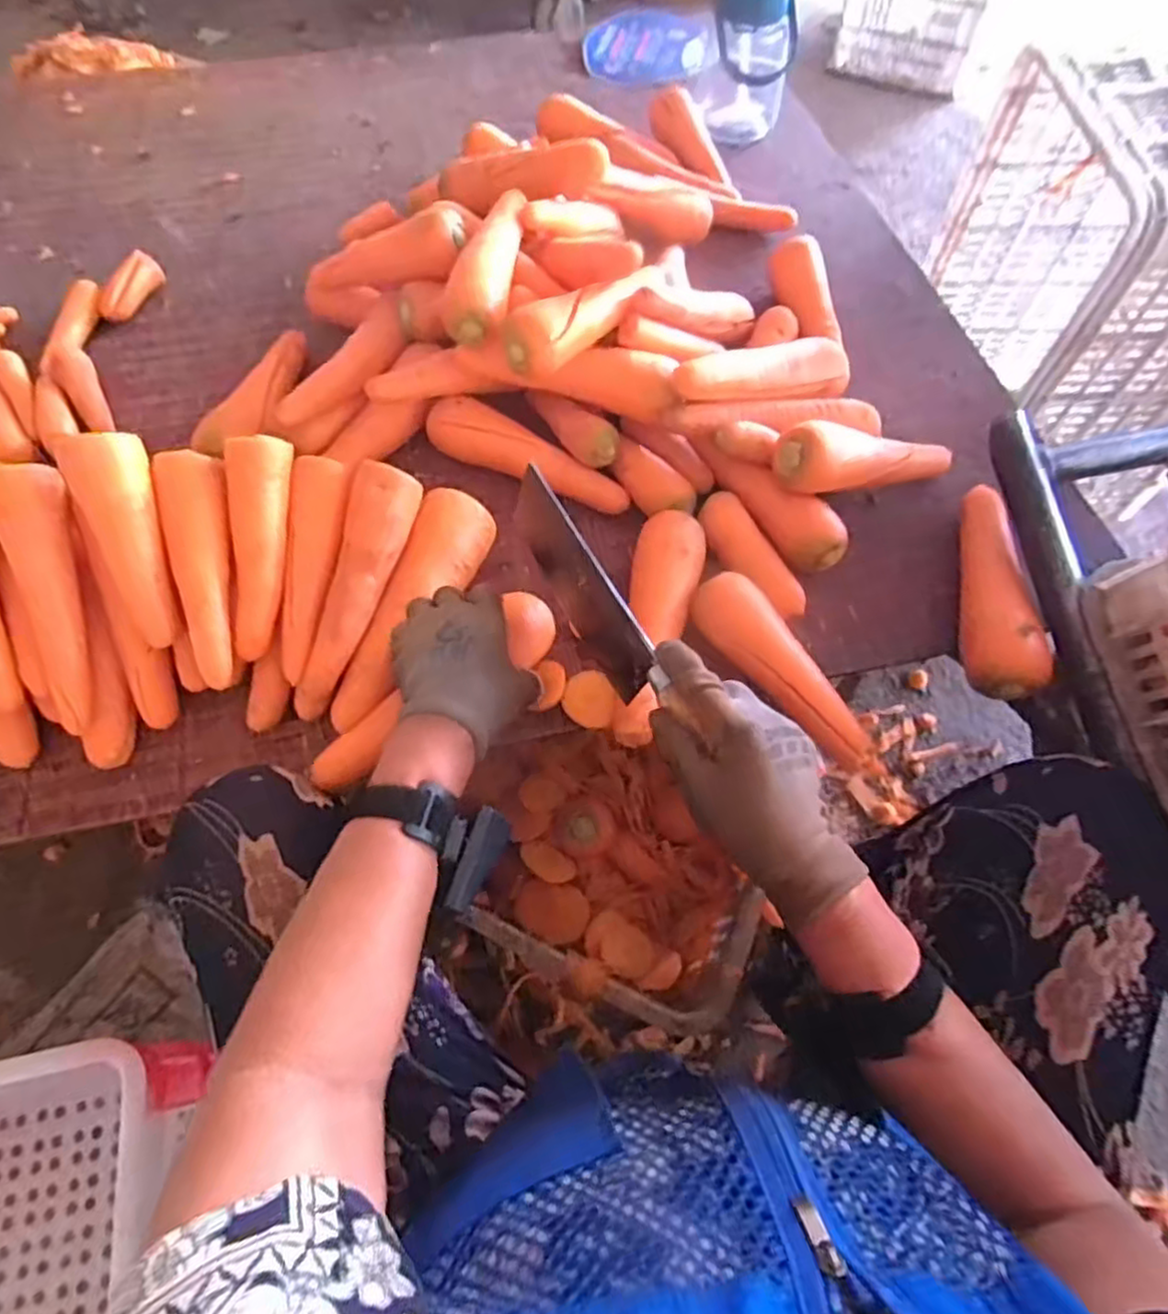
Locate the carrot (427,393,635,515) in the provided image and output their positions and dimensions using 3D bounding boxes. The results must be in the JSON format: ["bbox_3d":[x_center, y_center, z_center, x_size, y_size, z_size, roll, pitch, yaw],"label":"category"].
[{"bbox_3d":[-0.054,-0.190,0.668,0.207,0.043,0.046,27,65,14],"label":"carrot"}]

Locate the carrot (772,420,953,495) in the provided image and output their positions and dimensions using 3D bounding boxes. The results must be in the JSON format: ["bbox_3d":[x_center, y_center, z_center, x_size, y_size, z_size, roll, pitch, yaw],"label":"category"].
[{"bbox_3d":[0.267,-0.178,0.629,0.206,0.048,0.048,-8,61,-25],"label":"carrot"}]

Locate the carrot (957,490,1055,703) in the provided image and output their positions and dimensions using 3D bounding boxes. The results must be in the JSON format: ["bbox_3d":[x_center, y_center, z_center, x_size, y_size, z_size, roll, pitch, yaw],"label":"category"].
[{"bbox_3d":[0.355,-0.062,0.602,0.051,0.061,0.214,11,63,6],"label":"carrot"}]

